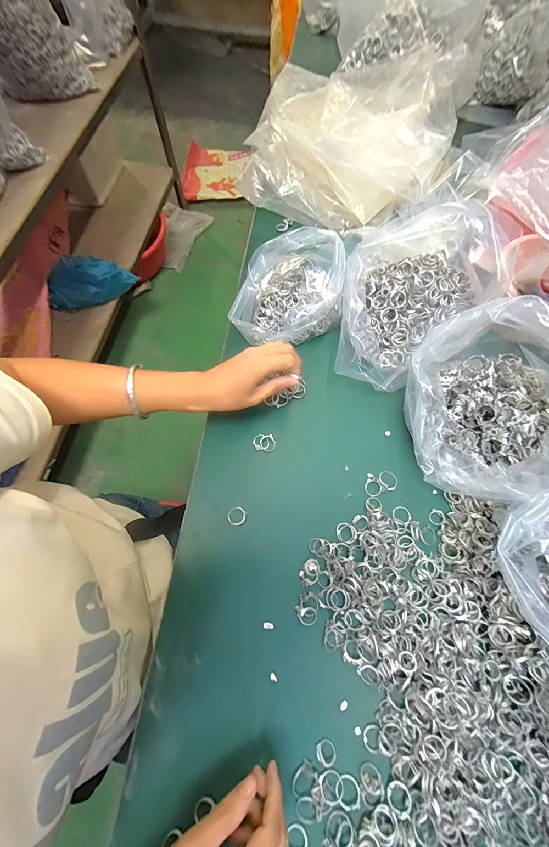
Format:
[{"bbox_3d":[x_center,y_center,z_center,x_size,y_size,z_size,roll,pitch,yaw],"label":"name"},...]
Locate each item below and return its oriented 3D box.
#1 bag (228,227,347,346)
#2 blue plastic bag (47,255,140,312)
[{"bbox_3d":[0.012,-0.179,0.420,0.151,0.111,0.101,-21,71,-9],"label":"bag"},{"bbox_3d":[-0.617,-0.476,1.047,0.291,0.124,0.103,-24,72,-10],"label":"blue plastic bag"}]

